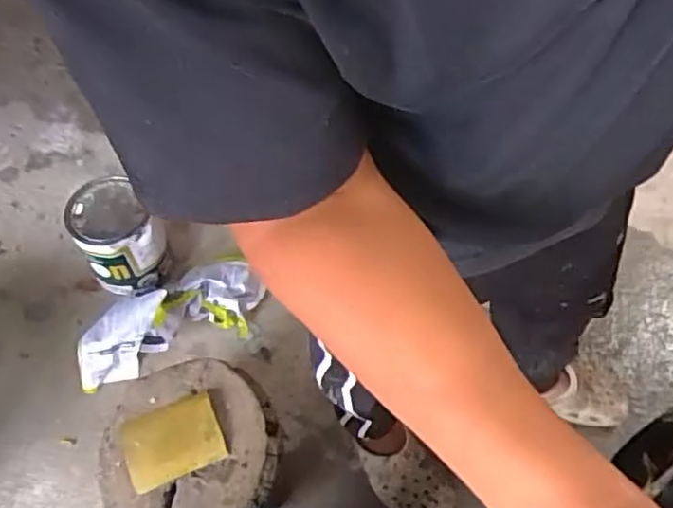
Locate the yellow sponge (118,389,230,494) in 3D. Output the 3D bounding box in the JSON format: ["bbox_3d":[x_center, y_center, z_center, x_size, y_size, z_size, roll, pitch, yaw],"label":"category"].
[{"bbox_3d":[-0.247,0.278,0.987,0.142,0.022,0.108,-19,57,-11],"label":"yellow sponge"}]

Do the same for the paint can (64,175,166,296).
[{"bbox_3d":[-0.436,-0.034,1.341,0.160,0.183,0.191,-33,64,-19],"label":"paint can"}]

